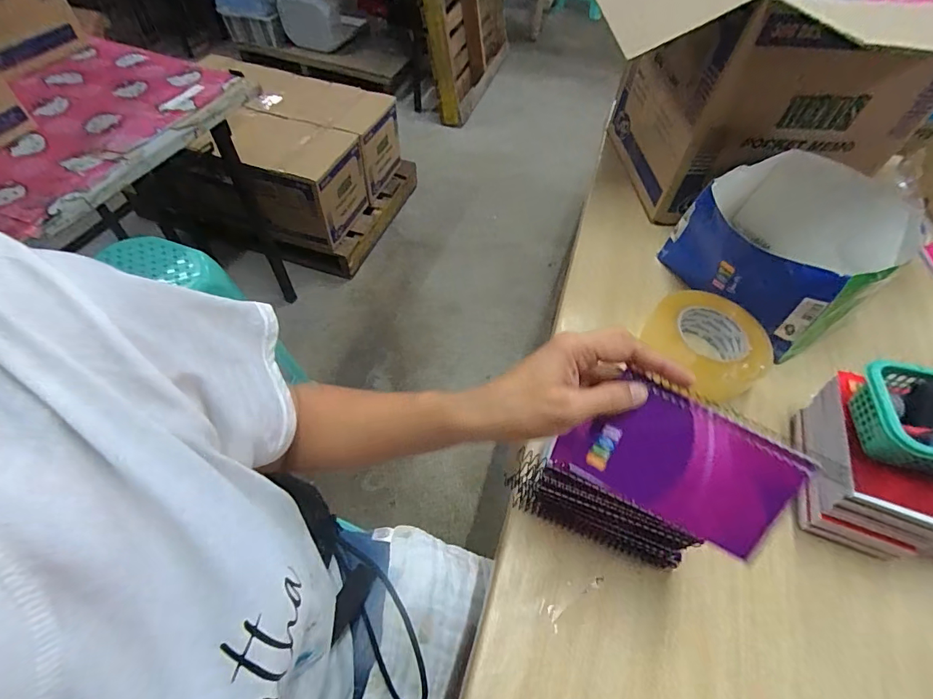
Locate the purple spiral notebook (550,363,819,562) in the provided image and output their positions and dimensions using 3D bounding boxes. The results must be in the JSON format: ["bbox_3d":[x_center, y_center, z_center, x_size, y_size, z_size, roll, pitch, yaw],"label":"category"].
[{"bbox_3d":[0.138,0.072,0.284,0.137,0.083,0.007,26,14,11],"label":"purple spiral notebook"}]

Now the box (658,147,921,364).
[{"bbox_3d":[0.414,-0.134,0.560,0.248,0.121,0.215,-27,62,-21],"label":"box"}]

